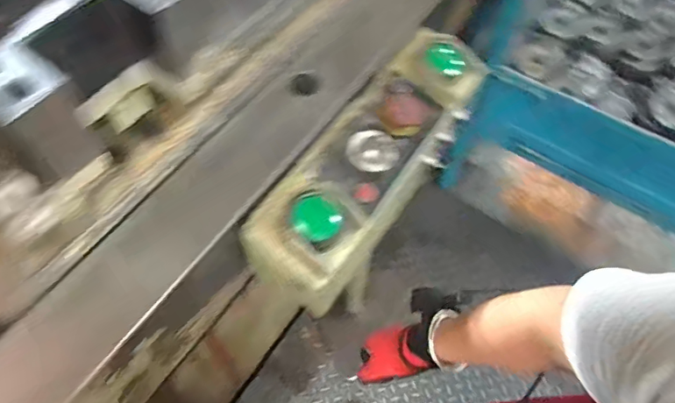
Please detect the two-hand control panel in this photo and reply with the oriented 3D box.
[{"bbox_3d":[0.073,-0.069,0.791,0.171,0.114,0.508,32,63,16],"label":"two-hand control panel"}]

